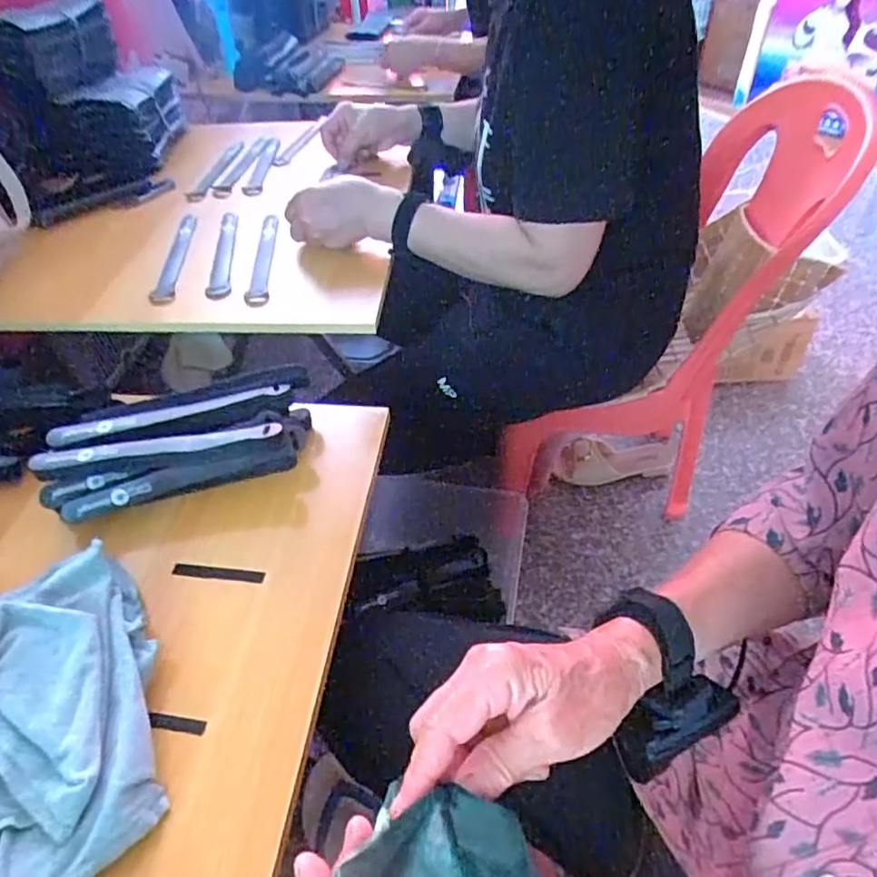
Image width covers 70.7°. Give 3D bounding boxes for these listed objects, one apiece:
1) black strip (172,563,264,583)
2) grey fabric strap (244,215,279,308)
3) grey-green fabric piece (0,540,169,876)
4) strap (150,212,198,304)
[{"bbox_3d":[-0.178,0.109,0.498,0.077,0.005,0.013,5,46,8],"label":"black strip"},{"bbox_3d":[-0.216,-0.226,0.769,0.027,0.013,0.214,-5,45,-2],"label":"grey fabric strap"},{"bbox_3d":[-0.288,0.189,0.385,0.209,0.056,0.213,-23,48,-19],"label":"grey-green fabric piece"},{"bbox_3d":[-0.325,-0.228,0.772,0.024,0.015,0.202,-5,45,-1],"label":"strap"}]

